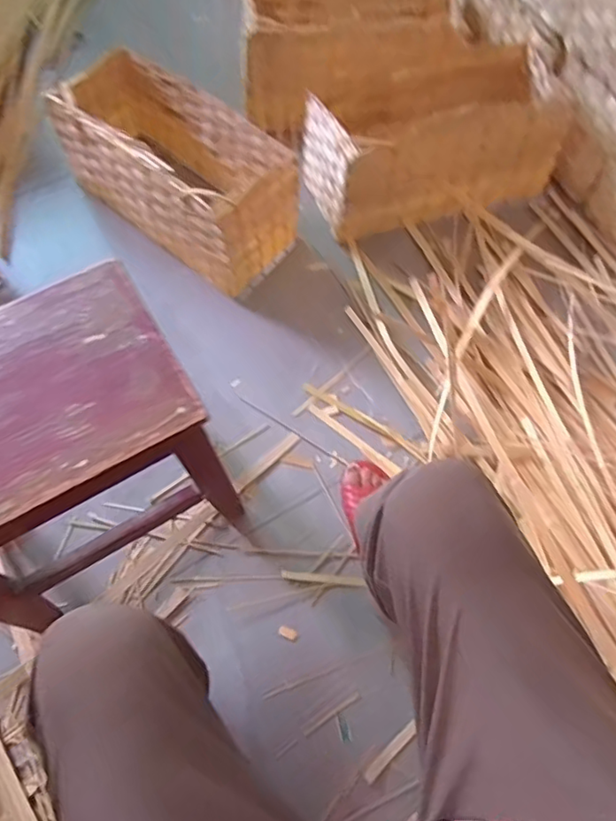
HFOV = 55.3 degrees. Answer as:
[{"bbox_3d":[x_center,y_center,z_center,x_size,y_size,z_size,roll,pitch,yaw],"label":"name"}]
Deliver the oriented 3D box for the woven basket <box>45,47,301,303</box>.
[{"bbox_3d":[-0.244,-0.446,1.060,0.476,0.201,0.220,39,70,11],"label":"woven basket"}]

